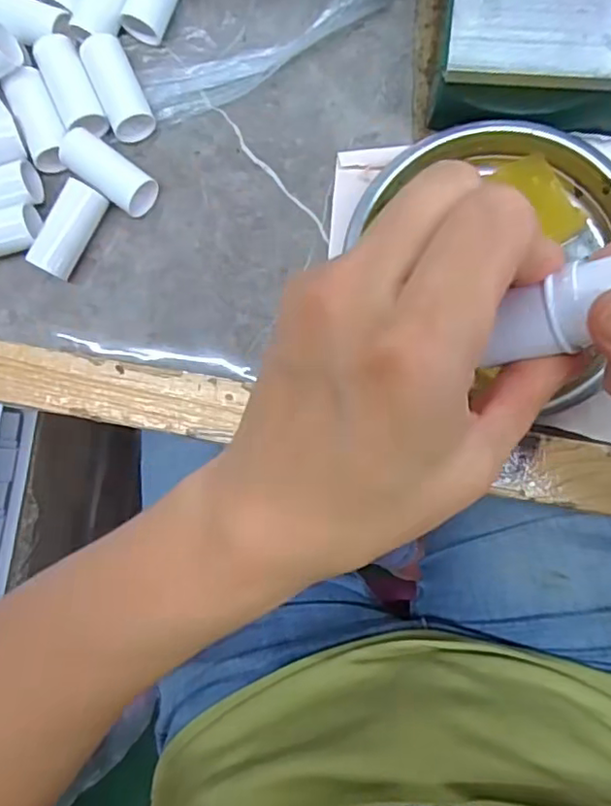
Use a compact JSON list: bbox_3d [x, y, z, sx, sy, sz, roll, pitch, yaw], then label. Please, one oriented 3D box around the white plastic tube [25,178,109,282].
[{"bbox_3d":[-0.115,-0.084,0.288,0.017,0.023,0.045,29,90,6],"label":"white plastic tube"}]

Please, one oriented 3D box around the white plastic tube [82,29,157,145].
[{"bbox_3d":[-0.092,-0.155,0.294,0.020,0.015,0.049,-23,85,4],"label":"white plastic tube"}]

